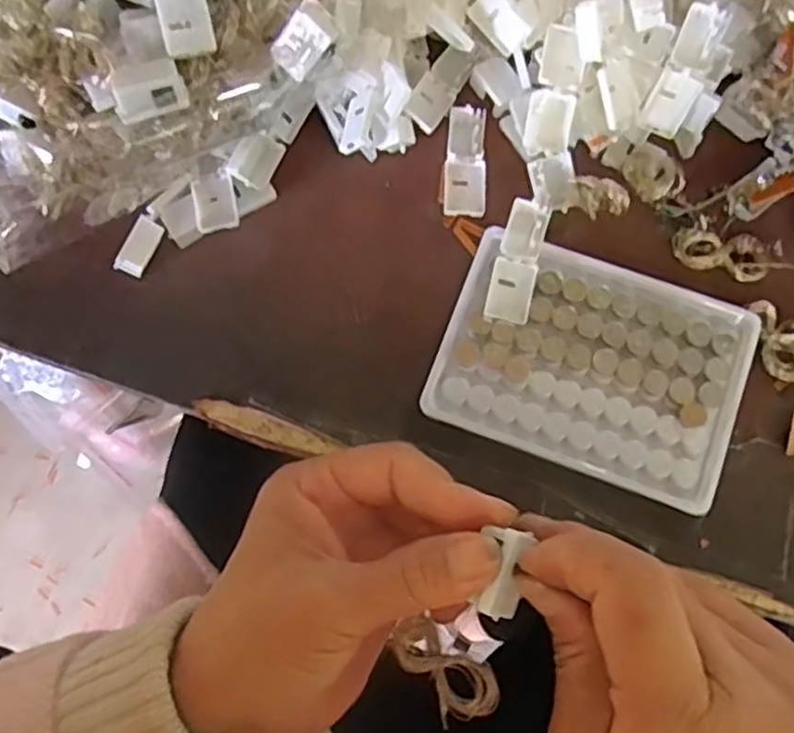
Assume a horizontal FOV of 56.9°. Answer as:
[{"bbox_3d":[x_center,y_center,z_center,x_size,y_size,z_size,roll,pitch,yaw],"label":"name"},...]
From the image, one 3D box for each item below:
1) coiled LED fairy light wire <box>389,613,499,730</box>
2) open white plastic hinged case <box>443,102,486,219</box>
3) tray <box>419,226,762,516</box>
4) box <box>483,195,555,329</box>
[{"bbox_3d":[0.016,0.106,0.251,0.038,0.008,0.022,37,80,15],"label":"coiled LED fairy light wire"},{"bbox_3d":[0.034,-0.100,0.359,0.020,0.007,0.056,3,77,3],"label":"open white plastic hinged case"},{"bbox_3d":[0.087,-0.003,0.327,0.129,0.009,0.098,20,78,7],"label":"tray"},{"bbox_3d":[0.055,-0.047,0.333,0.020,0.013,0.055,13,78,6],"label":"box"}]

